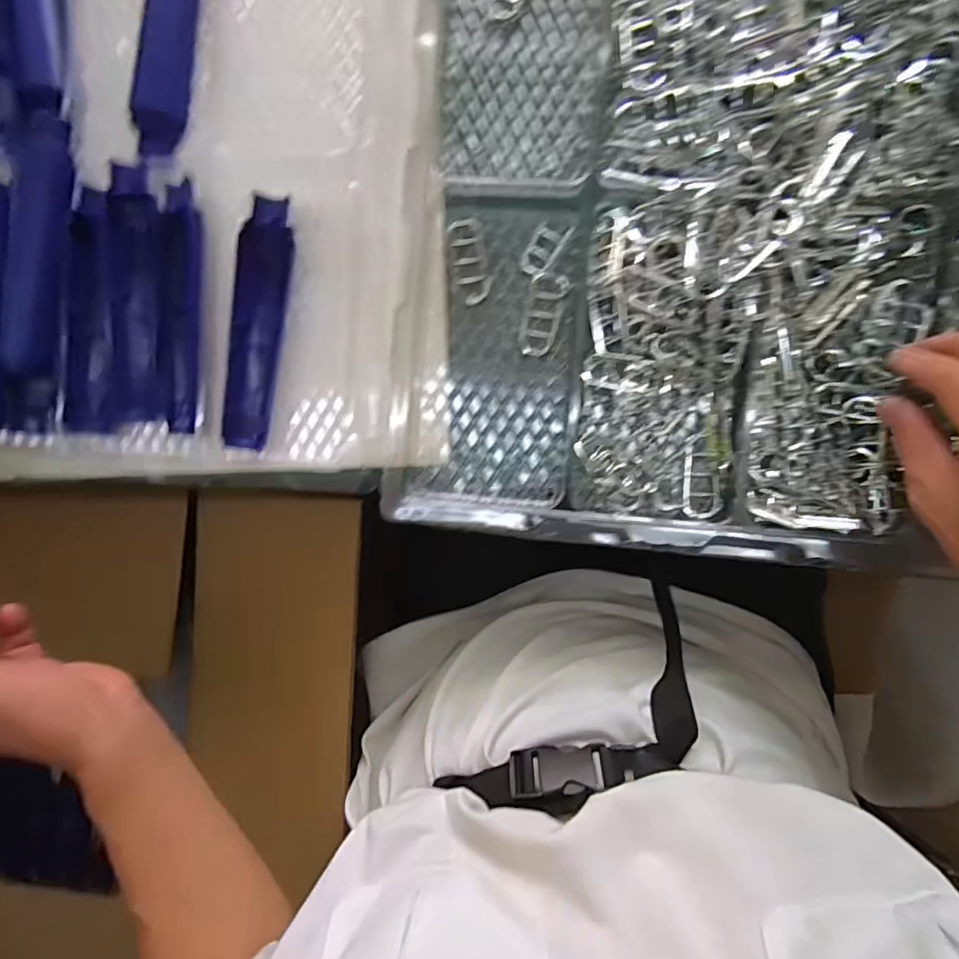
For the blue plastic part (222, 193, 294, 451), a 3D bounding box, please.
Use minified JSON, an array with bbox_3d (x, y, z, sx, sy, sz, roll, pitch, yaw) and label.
[{"bbox_3d":[-0.151,-0.103,0.377,0.036,0.016,0.162,9,93,6],"label":"blue plastic part"}]

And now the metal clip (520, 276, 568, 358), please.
[{"bbox_3d":[0.040,-0.106,0.357,0.024,0.008,0.052,16,94,6],"label":"metal clip"}]

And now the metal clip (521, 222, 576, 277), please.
[{"bbox_3d":[0.042,-0.150,0.359,0.021,0.004,0.040,37,96,4],"label":"metal clip"}]

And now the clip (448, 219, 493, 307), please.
[{"bbox_3d":[-0.006,-0.141,0.363,0.022,0.010,0.053,-13,91,7],"label":"clip"}]

